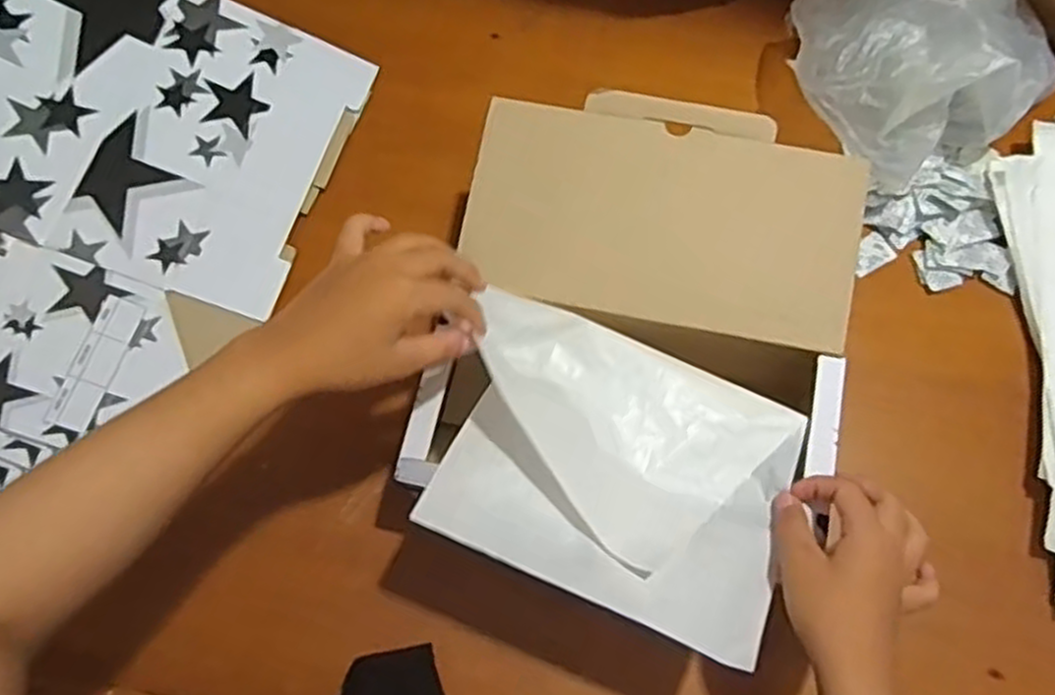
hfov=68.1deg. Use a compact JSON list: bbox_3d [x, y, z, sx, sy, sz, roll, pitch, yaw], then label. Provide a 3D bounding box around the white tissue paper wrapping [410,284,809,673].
[{"bbox_3d":[0.057,0.071,0.491,0.216,0.042,0.170,22,71,8],"label":"white tissue paper wrapping"}]

